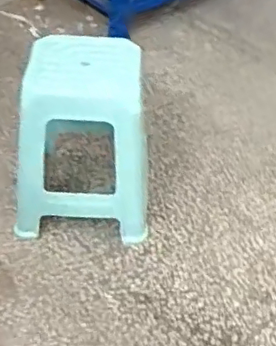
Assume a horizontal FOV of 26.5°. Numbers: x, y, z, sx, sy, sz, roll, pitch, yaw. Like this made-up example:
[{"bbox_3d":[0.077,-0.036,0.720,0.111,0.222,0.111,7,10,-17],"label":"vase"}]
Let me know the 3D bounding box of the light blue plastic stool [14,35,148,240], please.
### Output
[{"bbox_3d":[-0.145,-0.086,1.515,0.333,0.443,0.305,0,41,-4],"label":"light blue plastic stool"}]

